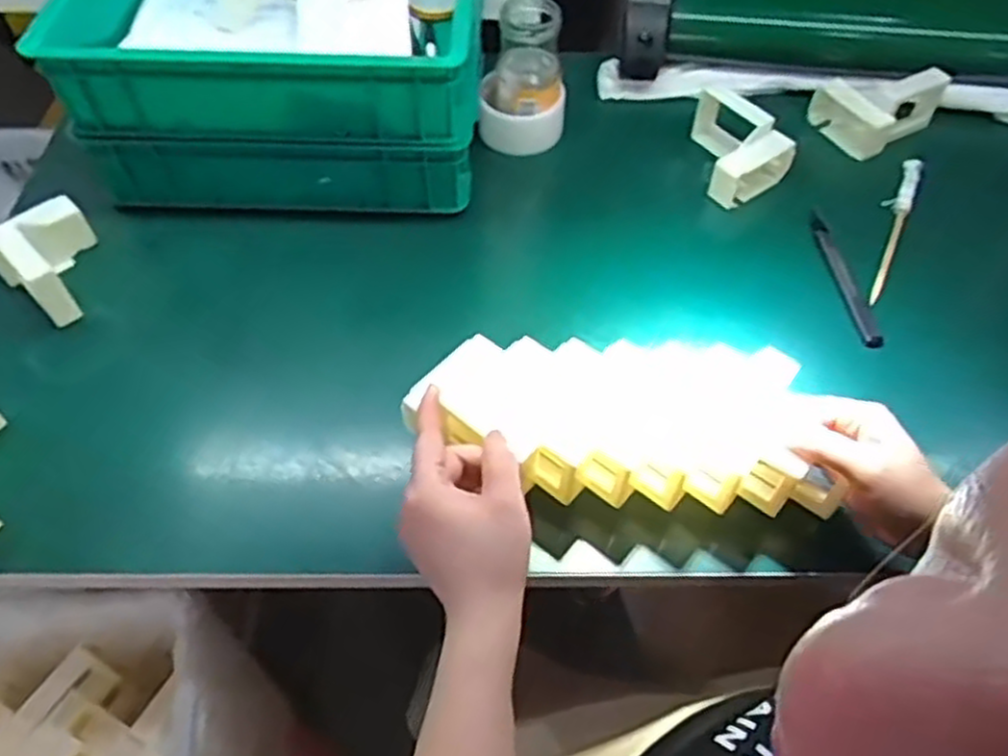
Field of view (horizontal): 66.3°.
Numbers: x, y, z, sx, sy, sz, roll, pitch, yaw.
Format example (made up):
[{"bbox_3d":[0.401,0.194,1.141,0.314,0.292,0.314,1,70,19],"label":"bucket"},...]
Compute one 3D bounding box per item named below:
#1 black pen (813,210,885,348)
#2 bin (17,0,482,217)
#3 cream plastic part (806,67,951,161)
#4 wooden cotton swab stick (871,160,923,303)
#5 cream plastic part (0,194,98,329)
[{"bbox_3d":[0.287,-0.086,0.652,0.017,0.014,0.142,-7,55,-5],"label":"black pen"},{"bbox_3d":[-0.194,-0.295,0.702,0.340,0.149,0.253,0,55,0],"label":"bin"},{"bbox_3d":[0.362,-0.268,0.751,0.099,0.051,0.080,-30,60,-19],"label":"cream plastic part"},{"bbox_3d":[0.347,-0.137,0.691,0.023,0.017,0.183,24,58,16],"label":"wooden cotton swab stick"},{"bbox_3d":[-0.367,-0.097,0.628,0.078,0.054,0.094,-34,61,-21],"label":"cream plastic part"}]

